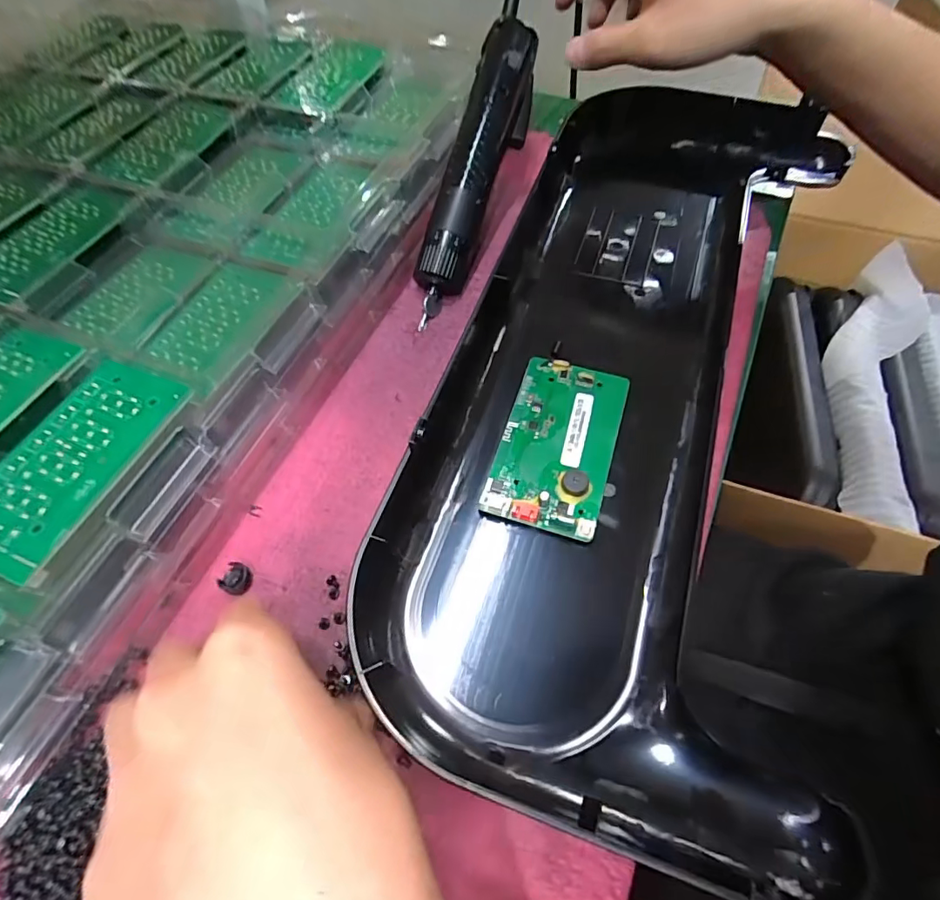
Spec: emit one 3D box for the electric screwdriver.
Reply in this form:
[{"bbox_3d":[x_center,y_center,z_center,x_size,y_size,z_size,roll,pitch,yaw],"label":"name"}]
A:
[{"bbox_3d":[0.002,-0.193,0.361,0.042,0.039,0.224,16,84,14],"label":"electric screwdriver"}]

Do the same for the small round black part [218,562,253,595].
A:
[{"bbox_3d":[-0.115,0.064,0.260,0.013,0.009,0.015,28,63,20],"label":"small round black part"}]

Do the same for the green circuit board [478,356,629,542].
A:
[{"bbox_3d":[0.049,-0.005,0.290,0.060,0.008,0.104,14,60,13],"label":"green circuit board"}]

